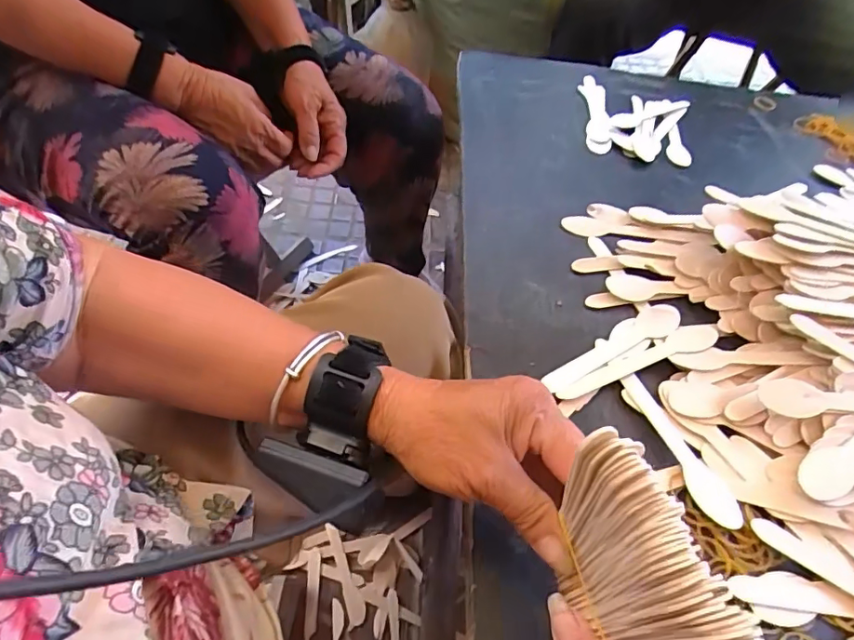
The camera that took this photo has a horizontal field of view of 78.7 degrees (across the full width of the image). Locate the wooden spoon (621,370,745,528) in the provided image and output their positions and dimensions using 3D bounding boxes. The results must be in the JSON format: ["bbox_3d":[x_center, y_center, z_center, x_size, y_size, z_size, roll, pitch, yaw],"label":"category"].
[{"bbox_3d":[0.183,0.091,0.381,0.028,0.005,0.122,-13,51,-12],"label":"wooden spoon"}]

